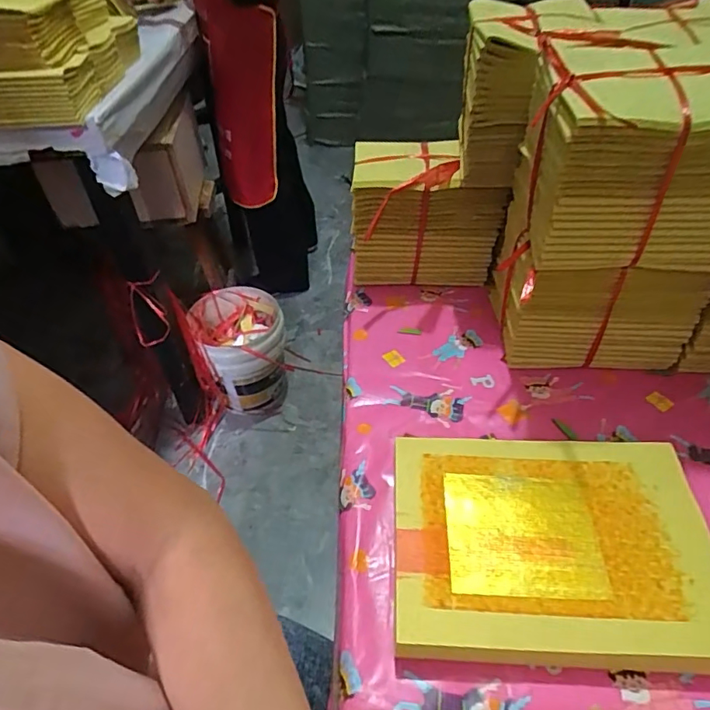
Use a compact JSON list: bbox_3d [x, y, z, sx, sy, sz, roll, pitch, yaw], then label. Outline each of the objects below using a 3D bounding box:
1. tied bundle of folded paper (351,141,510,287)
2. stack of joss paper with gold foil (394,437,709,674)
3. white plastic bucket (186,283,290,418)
[{"bbox_3d":[0.076,-0.168,0.600,0.158,0.144,0.129,-1,46,1],"label":"tied bundle of folded paper"},{"bbox_3d":[0.143,0.138,0.381,0.222,0.027,0.159,1,46,3],"label":"stack of joss paper with gold foil"},{"bbox_3d":[-0.306,0.001,1.416,0.229,0.270,0.246,-13,47,-11],"label":"white plastic bucket"}]

